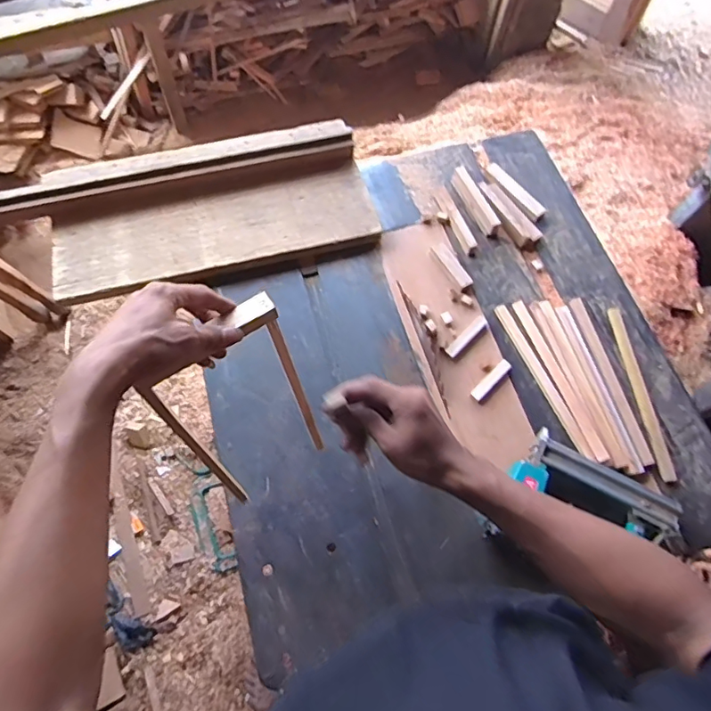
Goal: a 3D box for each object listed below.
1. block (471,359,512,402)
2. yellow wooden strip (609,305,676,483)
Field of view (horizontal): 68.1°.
[{"bbox_3d":[0.207,0.038,0.796,0.020,0.008,0.080,42,71,14],"label":"block"},{"bbox_3d":[0.433,0.050,0.801,0.022,0.011,0.276,-3,67,-4],"label":"yellow wooden strip"}]

